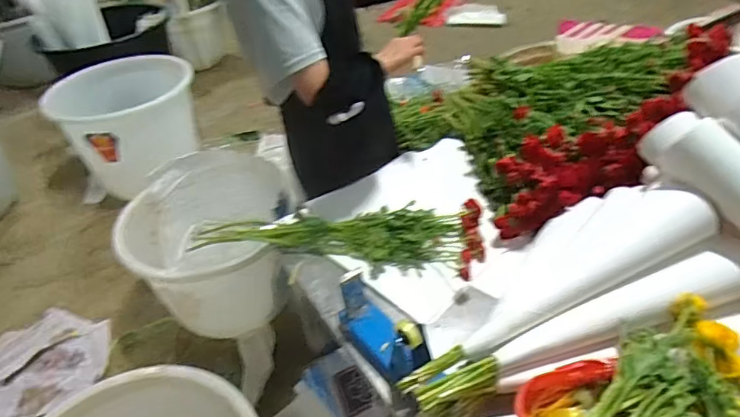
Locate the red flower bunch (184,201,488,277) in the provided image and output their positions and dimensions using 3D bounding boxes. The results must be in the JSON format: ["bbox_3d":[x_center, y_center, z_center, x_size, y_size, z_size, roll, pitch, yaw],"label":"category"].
[{"bbox_3d":[-0.071,0.052,1.025,0.567,0.053,0.164,-1,39,5],"label":"red flower bunch"}]

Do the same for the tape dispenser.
[{"bbox_3d":[0.017,0.179,0.816,0.067,0.121,0.177,-28,44,-25],"label":"tape dispenser"}]

